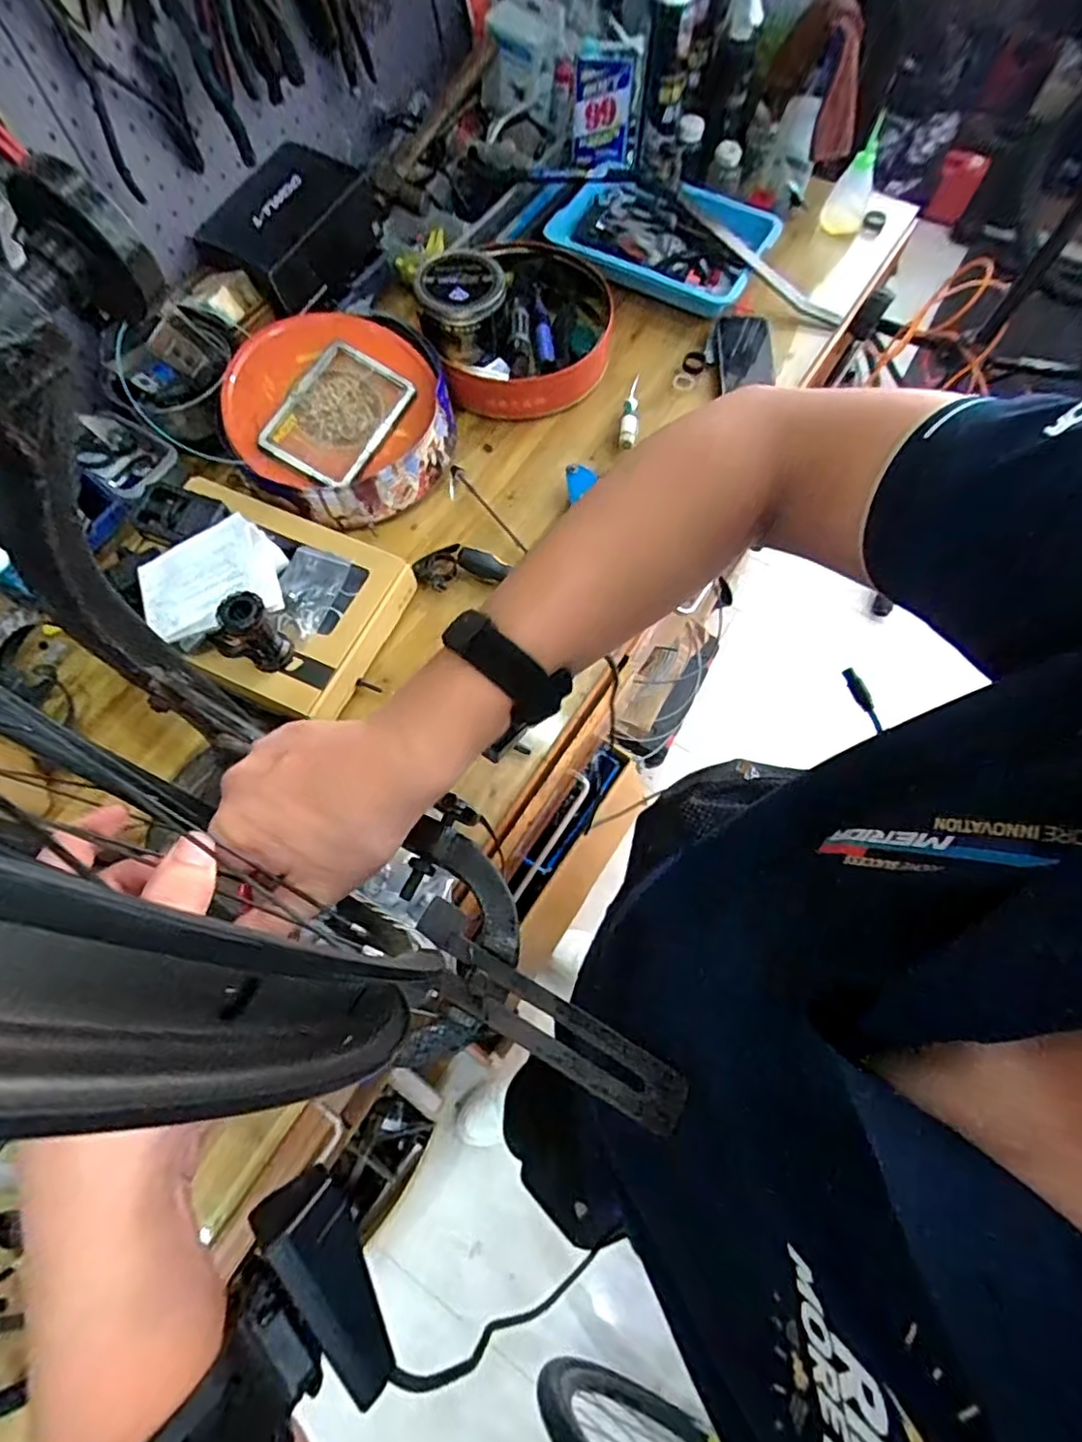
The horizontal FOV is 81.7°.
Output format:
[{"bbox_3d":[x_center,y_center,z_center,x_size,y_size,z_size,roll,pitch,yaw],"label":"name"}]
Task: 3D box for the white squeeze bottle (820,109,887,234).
[{"bbox_3d":[0.542,-0.931,1.081,0.072,0.171,0.060,20,70,8],"label":"white squeeze bottle"}]

